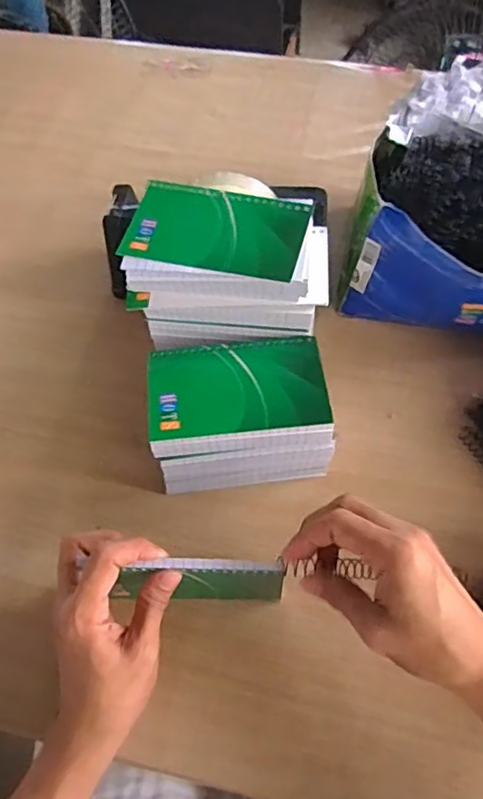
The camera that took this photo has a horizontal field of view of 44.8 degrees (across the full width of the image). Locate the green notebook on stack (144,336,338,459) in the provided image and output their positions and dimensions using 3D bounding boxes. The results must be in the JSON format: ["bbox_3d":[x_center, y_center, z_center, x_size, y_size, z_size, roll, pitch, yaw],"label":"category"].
[{"bbox_3d":[-0.002,-0.004,0.436,0.127,0.022,0.084,-6,59,-1],"label":"green notebook on stack"}]

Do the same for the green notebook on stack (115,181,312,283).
[{"bbox_3d":[-0.019,-0.125,0.429,0.127,0.009,0.078,11,60,9],"label":"green notebook on stack"}]

